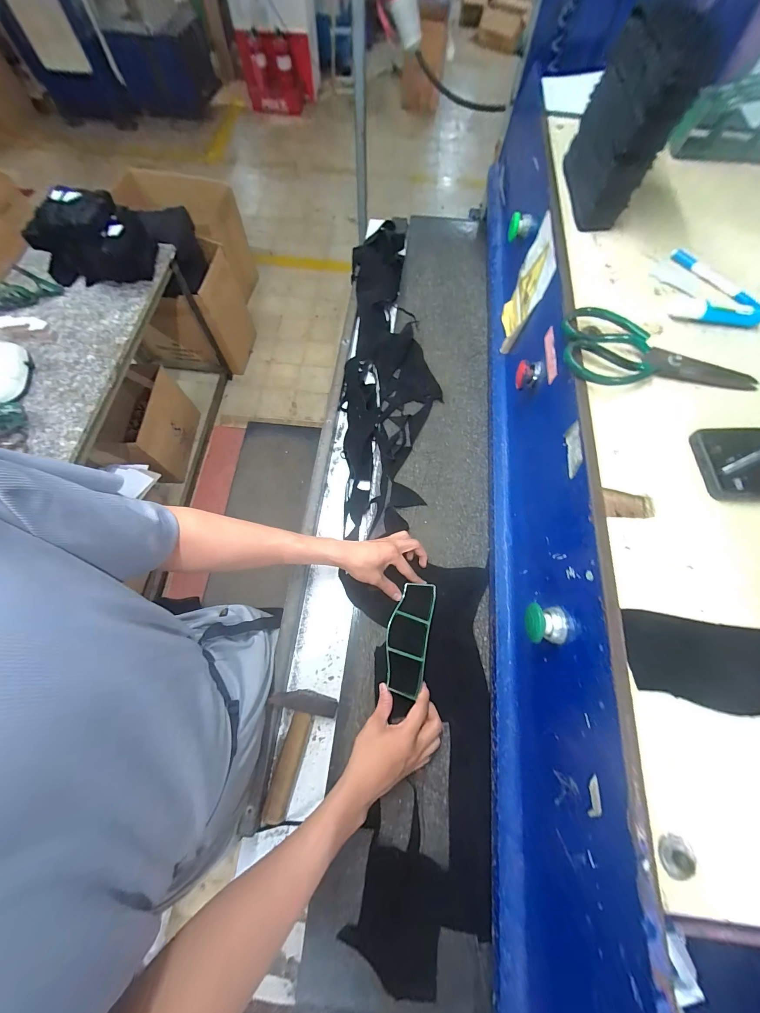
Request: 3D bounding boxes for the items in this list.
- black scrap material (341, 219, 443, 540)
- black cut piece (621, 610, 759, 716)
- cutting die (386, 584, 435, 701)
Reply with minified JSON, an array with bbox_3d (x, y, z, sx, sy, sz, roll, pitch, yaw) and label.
[{"bbox_3d":[0.017,-0.360,0.766,0.204,0.048,0.863,-1,68,0],"label":"black scrap material"},{"bbox_3d":[0.277,0.126,0.259,0.159,0.004,0.063,8,68,4],"label":"black cut piece"},{"bbox_3d":[0.043,0.202,0.515,0.066,0.023,0.166,10,70,9],"label":"cutting die"}]

